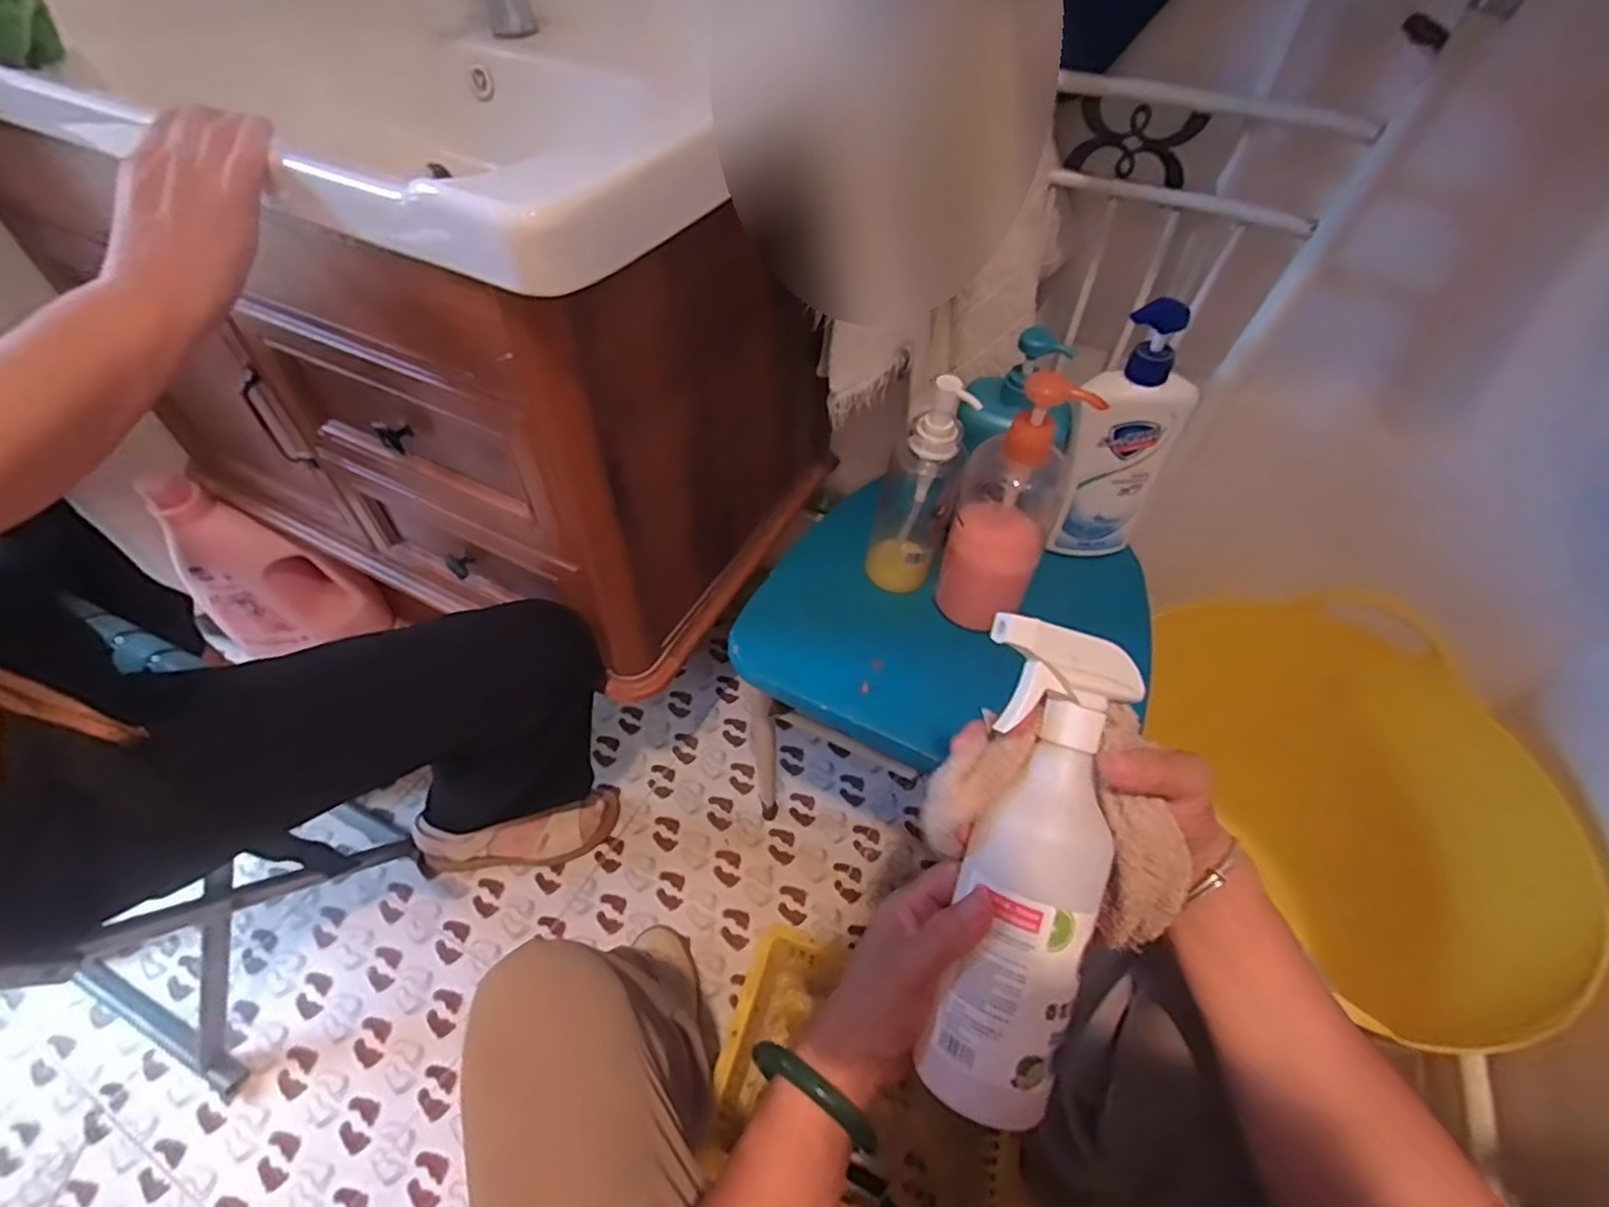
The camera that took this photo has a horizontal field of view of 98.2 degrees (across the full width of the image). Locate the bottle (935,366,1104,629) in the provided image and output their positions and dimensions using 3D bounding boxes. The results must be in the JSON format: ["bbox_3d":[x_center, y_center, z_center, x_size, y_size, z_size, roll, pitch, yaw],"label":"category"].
[{"bbox_3d":[0.173,-0.080,0.601,0.087,0.241,0.062,21,53,15],"label":"bottle"}]

